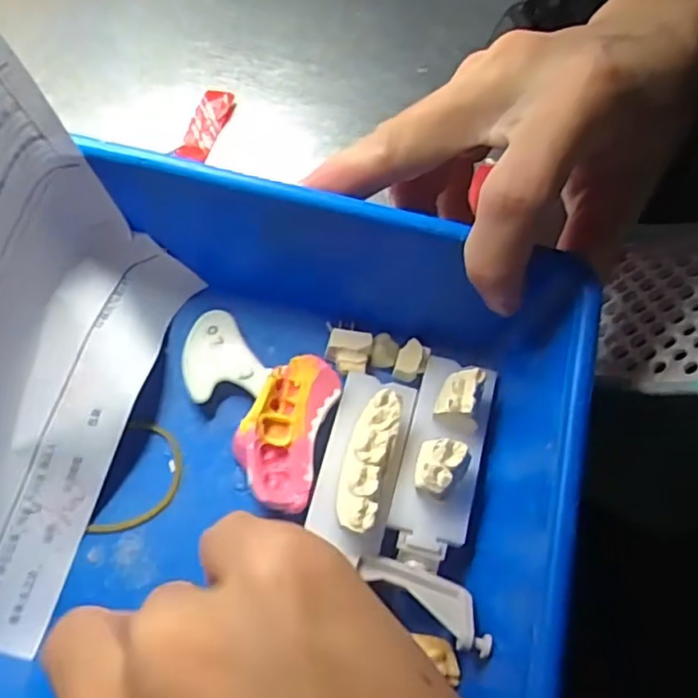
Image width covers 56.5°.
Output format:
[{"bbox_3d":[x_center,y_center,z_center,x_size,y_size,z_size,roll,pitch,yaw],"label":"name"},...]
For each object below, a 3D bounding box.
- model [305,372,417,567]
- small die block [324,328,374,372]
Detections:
[{"bbox_3d":[0.005,0.034,0.208,0.024,0.016,0.059,15,67,3],"label":"model"},{"bbox_3d":[0.000,0.001,0.232,0.015,0.008,0.014,7,67,0],"label":"small die block"}]

